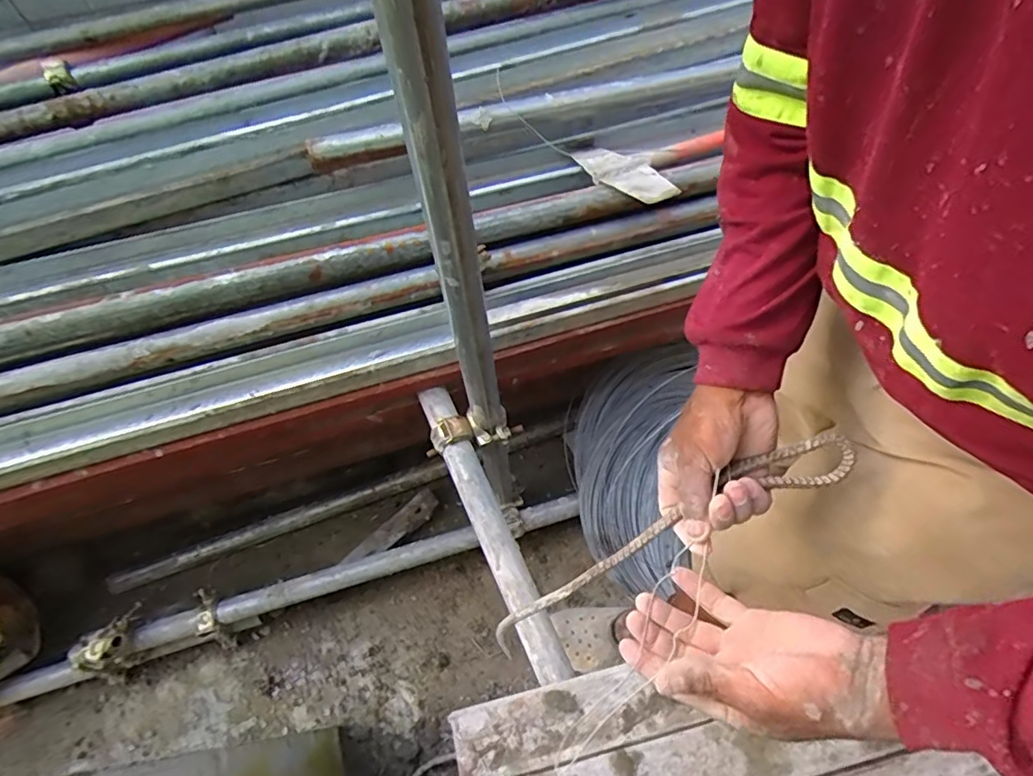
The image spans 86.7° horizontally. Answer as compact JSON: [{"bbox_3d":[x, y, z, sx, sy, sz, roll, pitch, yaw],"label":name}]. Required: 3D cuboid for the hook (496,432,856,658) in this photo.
[{"bbox_3d":[0.128,0.129,0.472,0.345,0.031,0.042,-30,64,5],"label":"hook"}]

